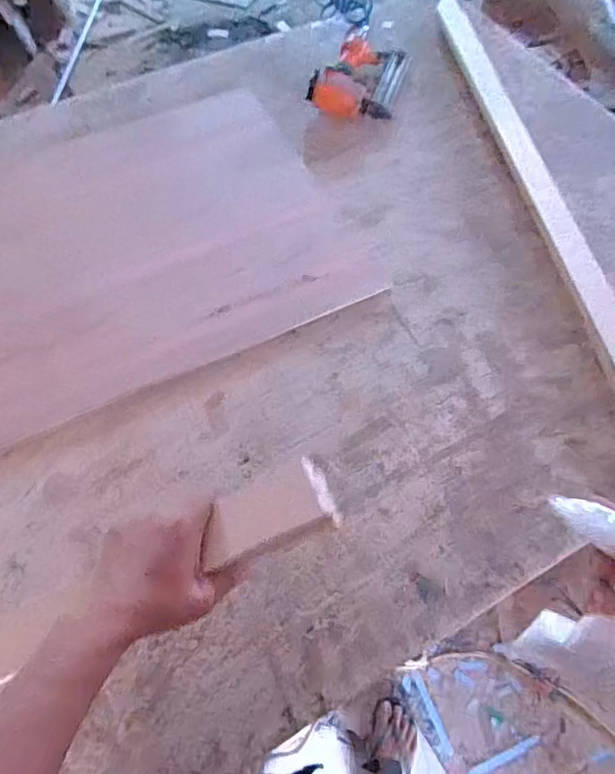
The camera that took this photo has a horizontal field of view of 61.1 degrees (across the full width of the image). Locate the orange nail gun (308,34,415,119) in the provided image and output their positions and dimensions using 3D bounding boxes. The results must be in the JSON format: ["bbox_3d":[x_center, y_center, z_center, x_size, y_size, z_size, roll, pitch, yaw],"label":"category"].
[{"bbox_3d":[0.109,-0.647,1.077,0.171,0.055,0.214,16,63,6],"label":"orange nail gun"}]

